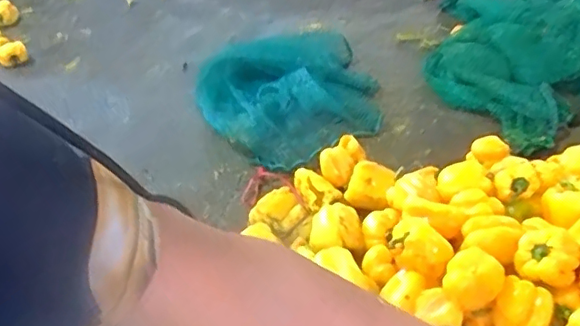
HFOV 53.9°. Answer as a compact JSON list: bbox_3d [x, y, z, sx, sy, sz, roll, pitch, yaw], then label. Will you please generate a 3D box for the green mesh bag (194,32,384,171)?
[{"bbox_3d":[-0.011,-0.194,1.433,0.439,0.080,0.602,-7,33,-4],"label":"green mesh bag"}]

